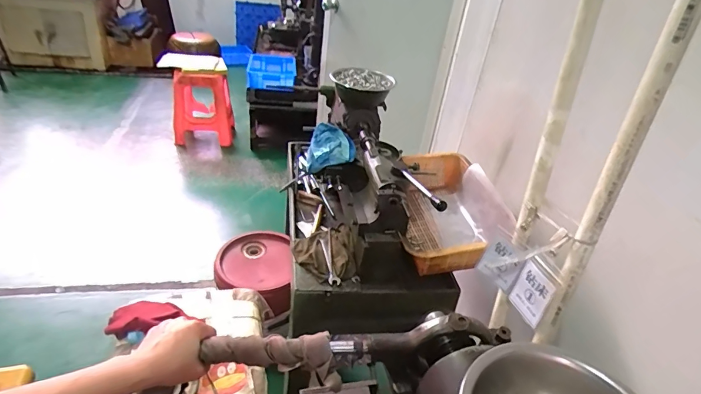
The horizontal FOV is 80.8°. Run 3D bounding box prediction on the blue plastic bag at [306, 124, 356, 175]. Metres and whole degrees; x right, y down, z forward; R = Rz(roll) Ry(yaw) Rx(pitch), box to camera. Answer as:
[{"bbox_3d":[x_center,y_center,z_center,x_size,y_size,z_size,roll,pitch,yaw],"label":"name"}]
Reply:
[{"bbox_3d":[-0.045,-0.117,1.005,0.116,0.078,0.108,4,33,-5],"label":"blue plastic bag"}]

